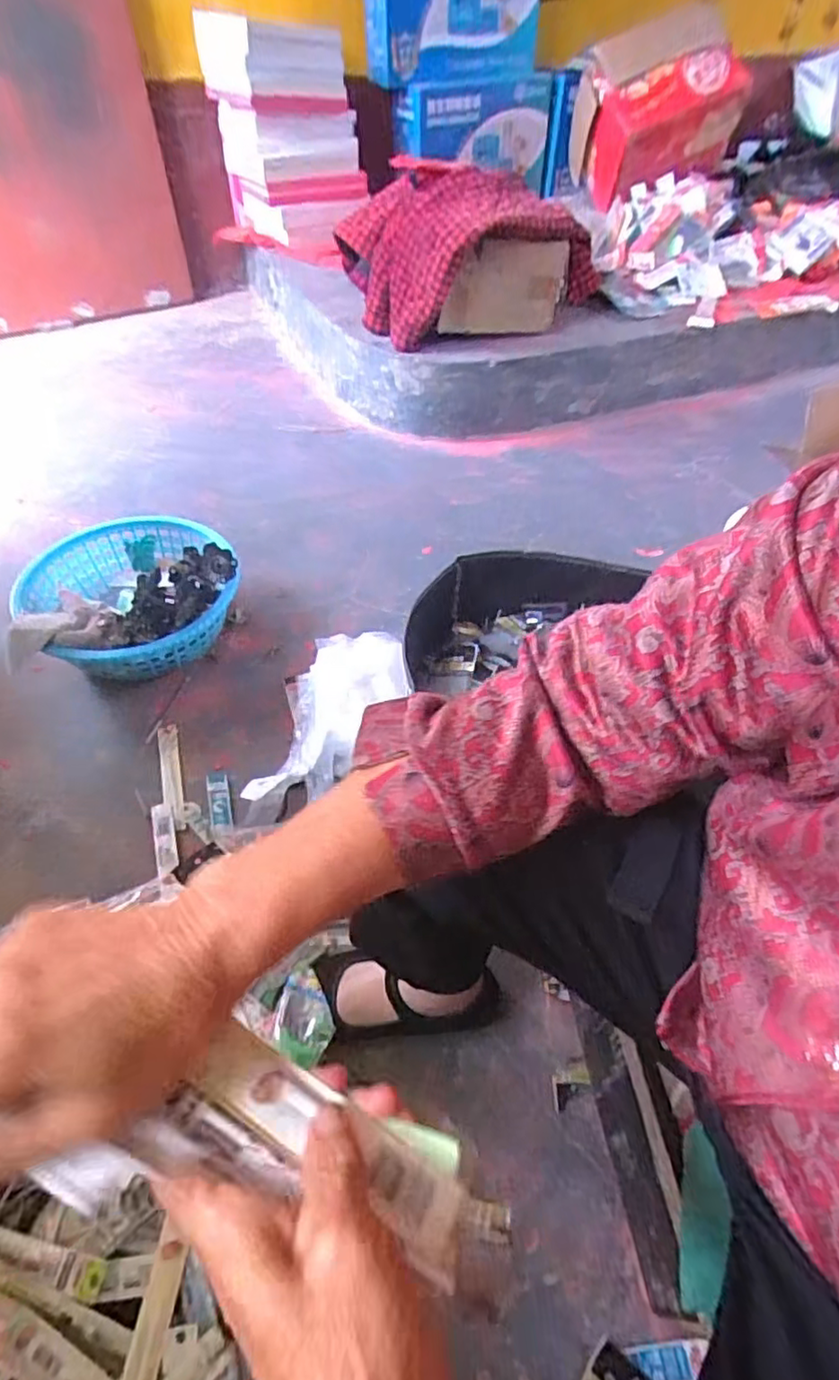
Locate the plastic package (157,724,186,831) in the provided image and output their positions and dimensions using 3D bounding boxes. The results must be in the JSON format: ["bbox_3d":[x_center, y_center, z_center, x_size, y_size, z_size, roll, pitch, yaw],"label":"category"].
[{"bbox_3d":[-0.335,0.113,0.854,0.028,0.007,0.172,-13,51,-14],"label":"plastic package"}]

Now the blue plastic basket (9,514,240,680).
[{"bbox_3d":[-0.439,-0.148,0.990,0.299,0.138,0.296,0,49,0],"label":"blue plastic basket"}]

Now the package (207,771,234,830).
[{"bbox_3d":[-0.261,0.142,0.825,0.026,0.008,0.093,-13,51,-14],"label":"package"}]

